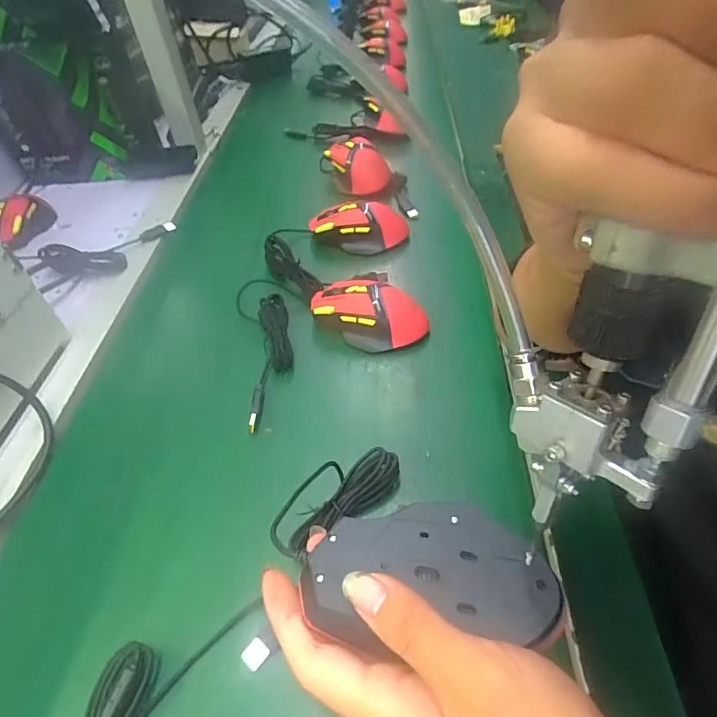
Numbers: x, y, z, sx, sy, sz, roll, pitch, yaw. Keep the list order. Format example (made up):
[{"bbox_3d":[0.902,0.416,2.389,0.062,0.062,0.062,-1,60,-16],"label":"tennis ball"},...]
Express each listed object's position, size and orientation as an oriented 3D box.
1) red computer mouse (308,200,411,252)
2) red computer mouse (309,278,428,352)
[{"bbox_3d":[-0.002,-0.162,0.568,0.117,0.044,0.066,7,48,8],"label":"red computer mouse"},{"bbox_3d":[0.009,-0.046,0.463,0.121,0.045,0.067,15,50,14],"label":"red computer mouse"}]

